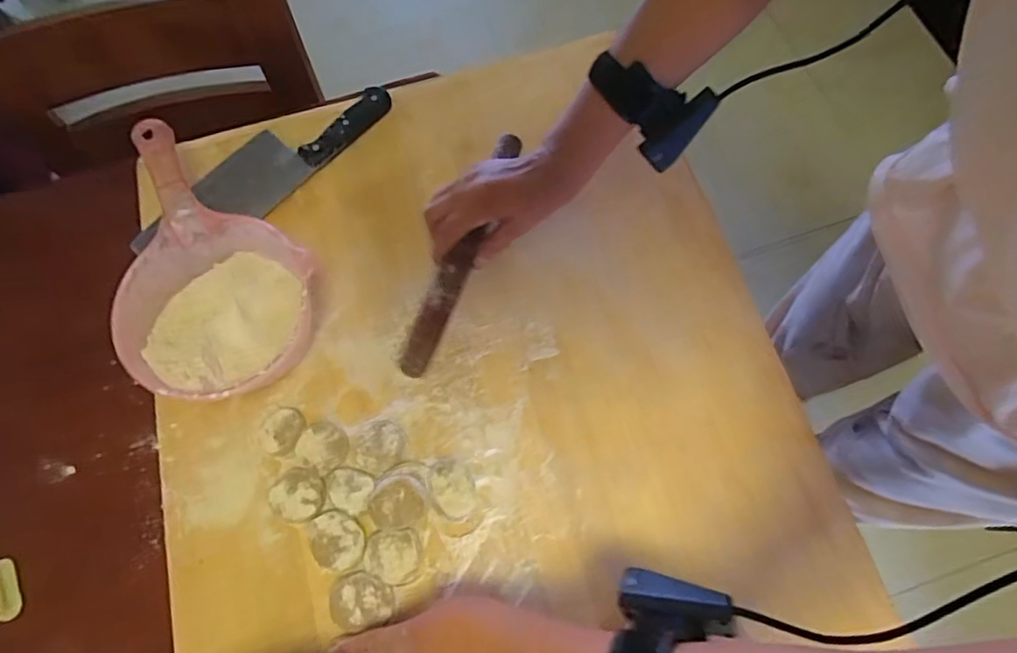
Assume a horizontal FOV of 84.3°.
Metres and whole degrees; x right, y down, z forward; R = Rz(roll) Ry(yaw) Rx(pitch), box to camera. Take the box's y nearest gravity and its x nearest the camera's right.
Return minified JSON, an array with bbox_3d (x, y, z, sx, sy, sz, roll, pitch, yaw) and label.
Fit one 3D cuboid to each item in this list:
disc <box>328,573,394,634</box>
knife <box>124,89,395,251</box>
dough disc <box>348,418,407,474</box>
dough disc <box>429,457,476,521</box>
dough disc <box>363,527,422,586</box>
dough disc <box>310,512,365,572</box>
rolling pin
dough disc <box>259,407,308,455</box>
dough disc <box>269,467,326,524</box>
[{"bbox_3d":[-0.117,0.215,0.444,0.051,0.017,0.038,-17,71,-4],"label":"disc"},{"bbox_3d":[-0.250,-0.167,0.578,0.284,0.016,0.083,-42,74,-12],"label":"knife"},{"bbox_3d":[-0.112,0.101,0.480,0.047,0.014,0.044,-1,70,2],"label":"dough disc"},{"bbox_3d":[-0.046,0.134,0.469,0.034,0.016,0.048,-17,71,-4],"label":"dough disc"},{"bbox_3d":[-0.093,0.185,0.455,0.046,0.010,0.043,-2,77,8],"label":"dough disc"},{"bbox_3d":[-0.140,0.175,0.460,0.042,0.016,0.045,-20,71,-5],"label":"dough disc"},{"bbox_3d":[-0.039,-0.073,0.501,0.025,0.027,0.249,19,73,9],"label":"rolling pin"},{"bbox_3d":[-0.196,0.091,0.490,0.034,0.018,0.040,13,71,7],"label":"dough disc"},{"bbox_3d":[-0.177,0.141,0.471,0.043,0.008,0.044,-1,70,2],"label":"dough disc"}]

